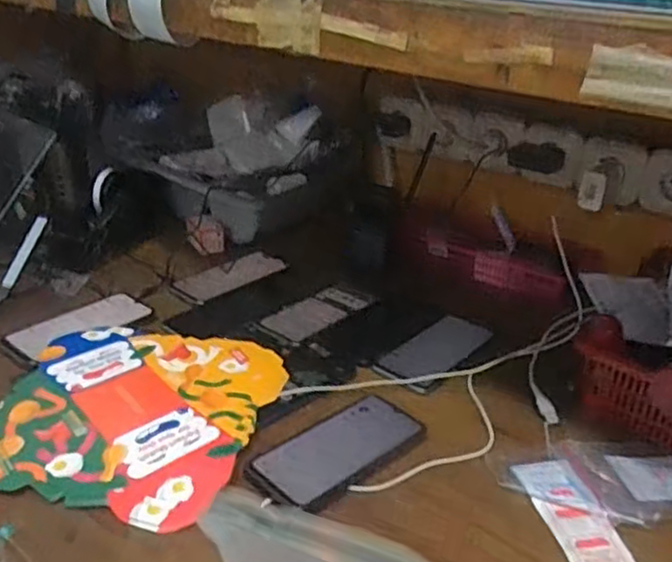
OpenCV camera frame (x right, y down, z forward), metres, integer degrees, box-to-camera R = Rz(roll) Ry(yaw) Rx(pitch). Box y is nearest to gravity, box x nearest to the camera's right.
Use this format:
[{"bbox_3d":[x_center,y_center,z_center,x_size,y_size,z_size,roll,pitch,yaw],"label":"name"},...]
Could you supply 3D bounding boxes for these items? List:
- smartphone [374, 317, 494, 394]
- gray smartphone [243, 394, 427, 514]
[{"bbox_3d":[0.117,0.079,0.786,0.075,0.012,0.155,24,32,35],"label":"smartphone"},{"bbox_3d":[0.005,0.158,0.626,0.172,0.012,0.075,-21,35,-40],"label":"gray smartphone"}]

